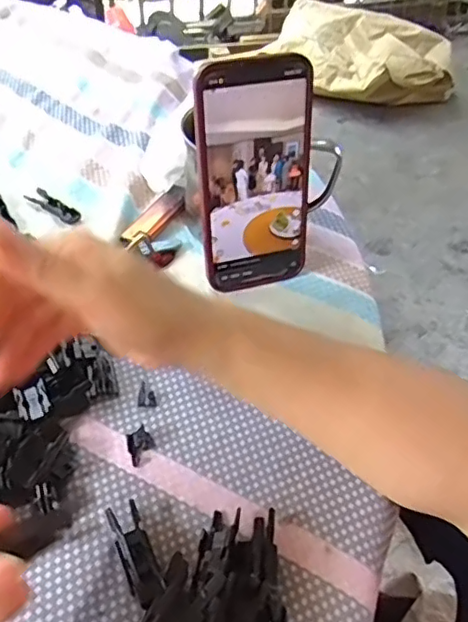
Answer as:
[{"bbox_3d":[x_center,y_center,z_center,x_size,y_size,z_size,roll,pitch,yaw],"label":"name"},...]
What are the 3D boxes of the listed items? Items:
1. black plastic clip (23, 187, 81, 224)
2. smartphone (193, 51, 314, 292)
[{"bbox_3d":[-0.148,-0.088,0.492,0.055,0.004,0.017,30,53,21],"label":"black plastic clip"},{"bbox_3d":[0.015,-0.086,0.400,0.075,0.158,0.006,-11,36,-14],"label":"smartphone"}]

